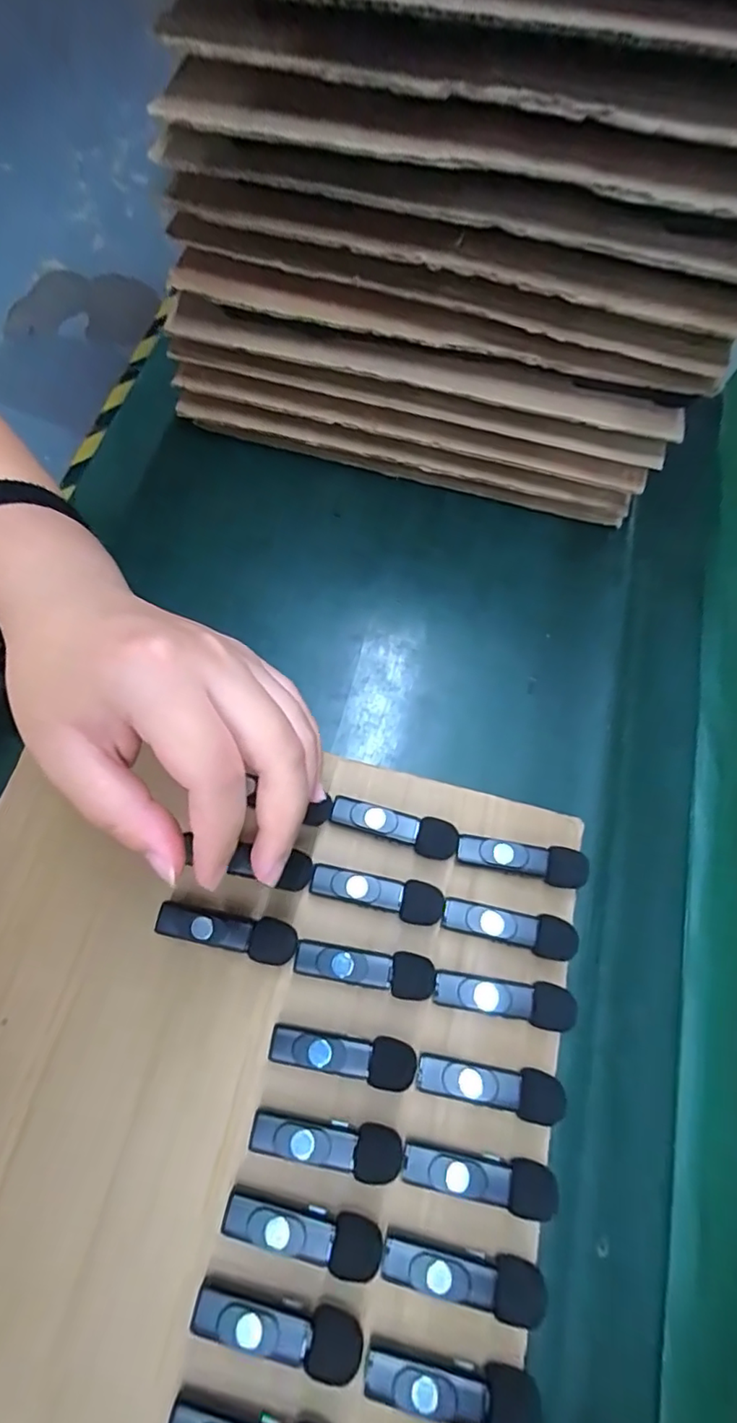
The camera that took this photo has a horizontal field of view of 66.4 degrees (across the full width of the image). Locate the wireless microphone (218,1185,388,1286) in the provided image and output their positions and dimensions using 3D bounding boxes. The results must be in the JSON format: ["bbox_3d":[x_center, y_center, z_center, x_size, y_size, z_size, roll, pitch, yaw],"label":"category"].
[{"bbox_3d":[-0.026,0.212,0.229,0.064,0.016,0.017,14,70,-2],"label":"wireless microphone"}]

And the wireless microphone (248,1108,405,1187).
[{"bbox_3d":[-0.017,0.184,0.241,0.064,0.015,0.018,12,70,-3],"label":"wireless microphone"}]

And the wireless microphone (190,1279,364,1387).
[{"bbox_3d":[-0.035,0.239,0.218,0.064,0.016,0.017,14,70,-2],"label":"wireless microphone"}]

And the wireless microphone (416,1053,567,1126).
[{"bbox_3d":[0.054,0.166,0.249,0.064,0.015,0.018,12,70,-3],"label":"wireless microphone"}]

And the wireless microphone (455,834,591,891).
[{"bbox_3d":[0.077,0.075,0.285,0.064,0.012,0.018,12,70,-3],"label":"wireless microphone"}]

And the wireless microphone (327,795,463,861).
[{"bbox_3d":[0.013,0.060,0.287,0.066,0.013,0.018,17,70,-1],"label":"wireless microphone"}]

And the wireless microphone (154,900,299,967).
[{"bbox_3d":[-0.066,0.104,0.267,0.066,0.015,0.019,16,70,-1],"label":"wireless microphone"}]

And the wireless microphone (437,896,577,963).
[{"bbox_3d":[0.068,0.104,0.273,0.064,0.014,0.018,17,70,-1],"label":"wireless microphone"}]

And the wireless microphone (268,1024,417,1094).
[{"bbox_3d":[-0.011,0.153,0.254,0.064,0.013,0.019,14,70,-2],"label":"wireless microphone"}]

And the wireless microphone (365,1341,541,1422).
[{"bbox_3d":[0.032,0.259,0.213,0.065,0.011,0.017,12,70,-3],"label":"wireless microphone"}]

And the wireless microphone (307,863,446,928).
[{"bbox_3d":[0.005,0.089,0.277,0.065,0.014,0.018,16,70,-1],"label":"wireless microphone"}]

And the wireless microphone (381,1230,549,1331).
[{"bbox_3d":[0.038,0.227,0.226,0.063,0.014,0.018,12,70,-3],"label":"wireless microphone"}]

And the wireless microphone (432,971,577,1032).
[{"bbox_3d":[0.063,0.133,0.263,0.064,0.014,0.018,14,70,-2],"label":"wireless microphone"}]

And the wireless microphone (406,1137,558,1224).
[{"bbox_3d":[0.046,0.197,0.238,0.063,0.014,0.017,13,70,-3],"label":"wireless microphone"}]

